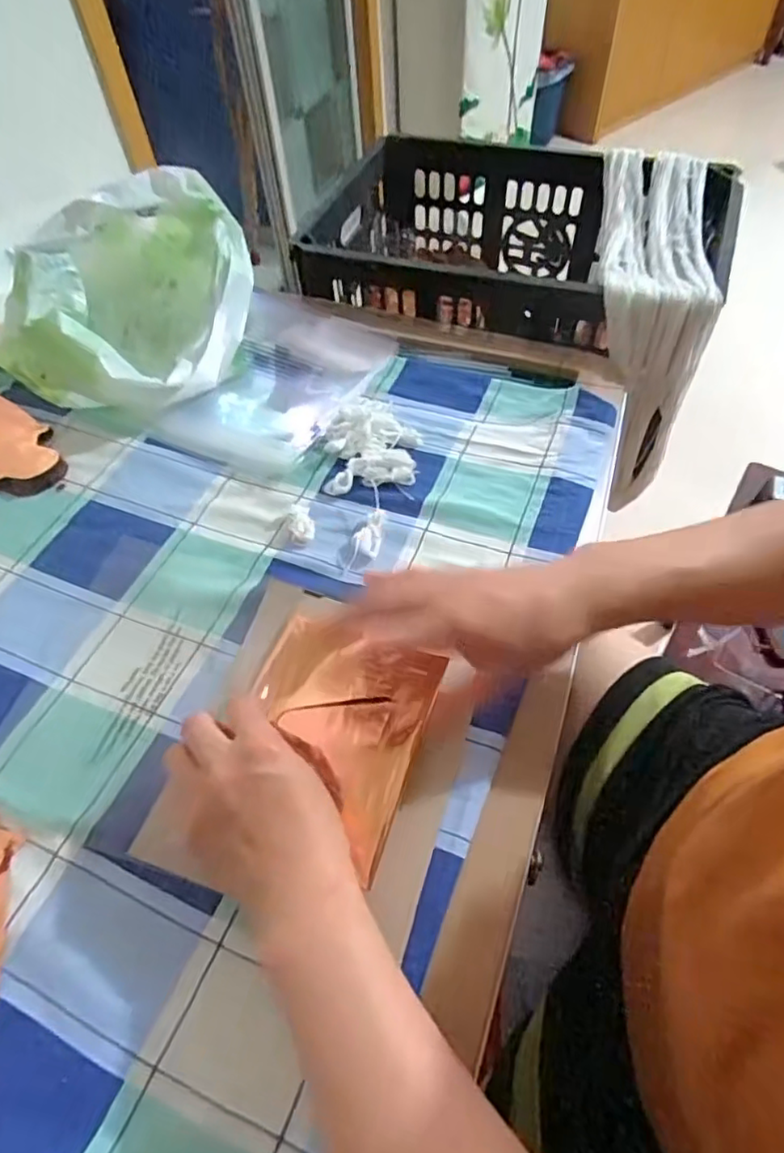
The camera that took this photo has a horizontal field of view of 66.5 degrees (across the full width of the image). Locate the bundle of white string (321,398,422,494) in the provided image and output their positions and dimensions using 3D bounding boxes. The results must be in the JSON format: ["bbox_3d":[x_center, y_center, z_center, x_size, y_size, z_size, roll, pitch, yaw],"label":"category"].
[{"bbox_3d":[-0.017,-0.121,0.512,0.077,0.018,0.115,-1,55,2],"label":"bundle of white string"}]

